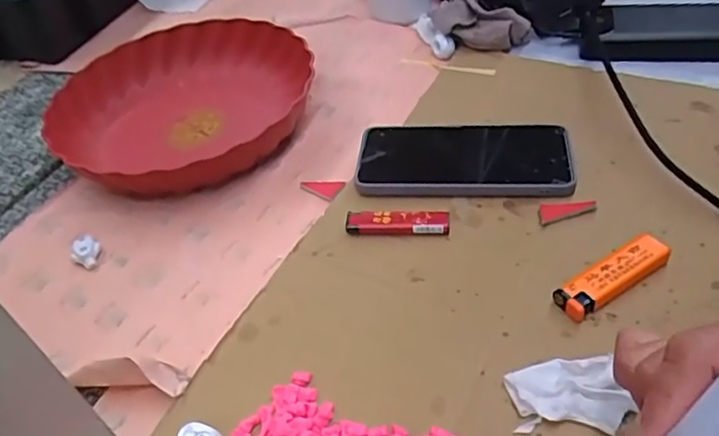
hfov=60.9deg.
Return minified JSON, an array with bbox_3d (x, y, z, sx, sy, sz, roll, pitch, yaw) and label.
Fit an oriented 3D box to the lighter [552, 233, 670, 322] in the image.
[{"bbox_3d":[0.159,0.037,0.384,0.080,0.015,0.023,-27,48,-19],"label":"lighter"}]

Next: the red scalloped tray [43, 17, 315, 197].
[{"bbox_3d":[-0.160,-0.103,0.565,0.232,0.046,0.230,-9,45,-1],"label":"red scalloped tray"}]

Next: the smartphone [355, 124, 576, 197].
[{"bbox_3d":[0.081,-0.048,0.482,0.161,0.016,0.080,2,45,9],"label":"smartphone"}]

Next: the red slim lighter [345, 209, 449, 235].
[{"bbox_3d":[0.027,0.003,0.441,0.073,0.012,0.018,2,45,10],"label":"red slim lighter"}]

